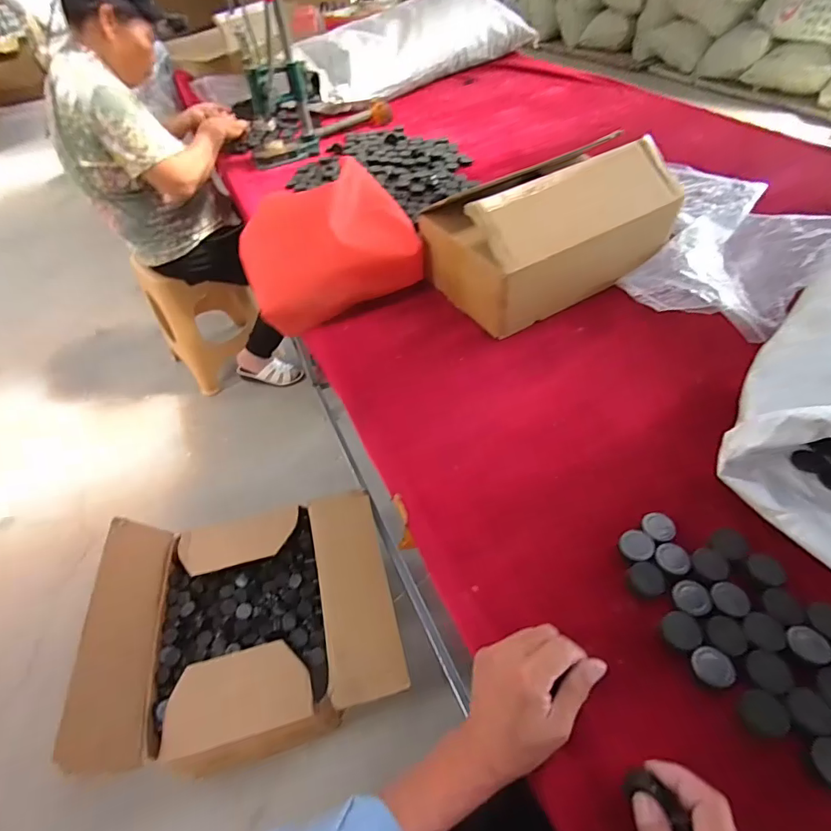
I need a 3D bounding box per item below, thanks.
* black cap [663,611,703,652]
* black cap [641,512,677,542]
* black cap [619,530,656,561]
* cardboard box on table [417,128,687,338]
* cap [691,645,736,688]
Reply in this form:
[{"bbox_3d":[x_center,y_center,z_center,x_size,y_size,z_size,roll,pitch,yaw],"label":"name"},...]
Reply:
[{"bbox_3d":[0.242,0.194,0.406,0.033,0.007,0.030,-3,48,3],"label":"black cap"},{"bbox_3d":[0.255,0.117,0.471,0.029,0.008,0.030,-3,48,3],"label":"black cap"},{"bbox_3d":[0.229,0.133,0.463,0.032,0.012,0.032,-3,48,3],"label":"black cap"},{"bbox_3d":[0.226,-0.302,0.742,0.361,0.176,0.202,-23,50,-15],"label":"cardboard box on table"},{"bbox_3d":[0.258,0.217,0.388,0.031,0.006,0.031,-3,48,3],"label":"cap"}]

